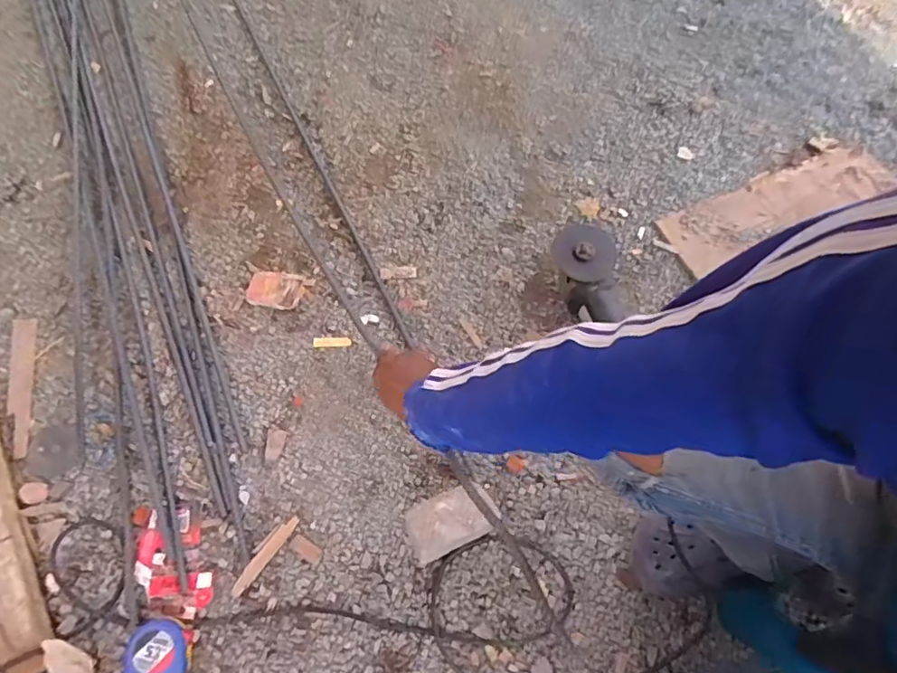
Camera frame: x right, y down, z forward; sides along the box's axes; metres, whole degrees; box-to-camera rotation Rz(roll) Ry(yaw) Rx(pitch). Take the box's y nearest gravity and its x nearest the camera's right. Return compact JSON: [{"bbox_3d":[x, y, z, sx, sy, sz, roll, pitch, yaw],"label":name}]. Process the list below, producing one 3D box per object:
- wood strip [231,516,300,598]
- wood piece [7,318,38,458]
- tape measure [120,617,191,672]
[{"bbox_3d":[-0.236,0.282,0.721,0.018,0.004,0.114,33,67,16],"label":"wood strip"},{"bbox_3d":[-0.634,0.071,0.826,0.034,0.012,0.219,-12,63,-7],"label":"wood piece"},{"bbox_3d":[-0.355,0.381,0.670,0.085,0.036,0.075,8,63,2],"label":"tape measure"}]

